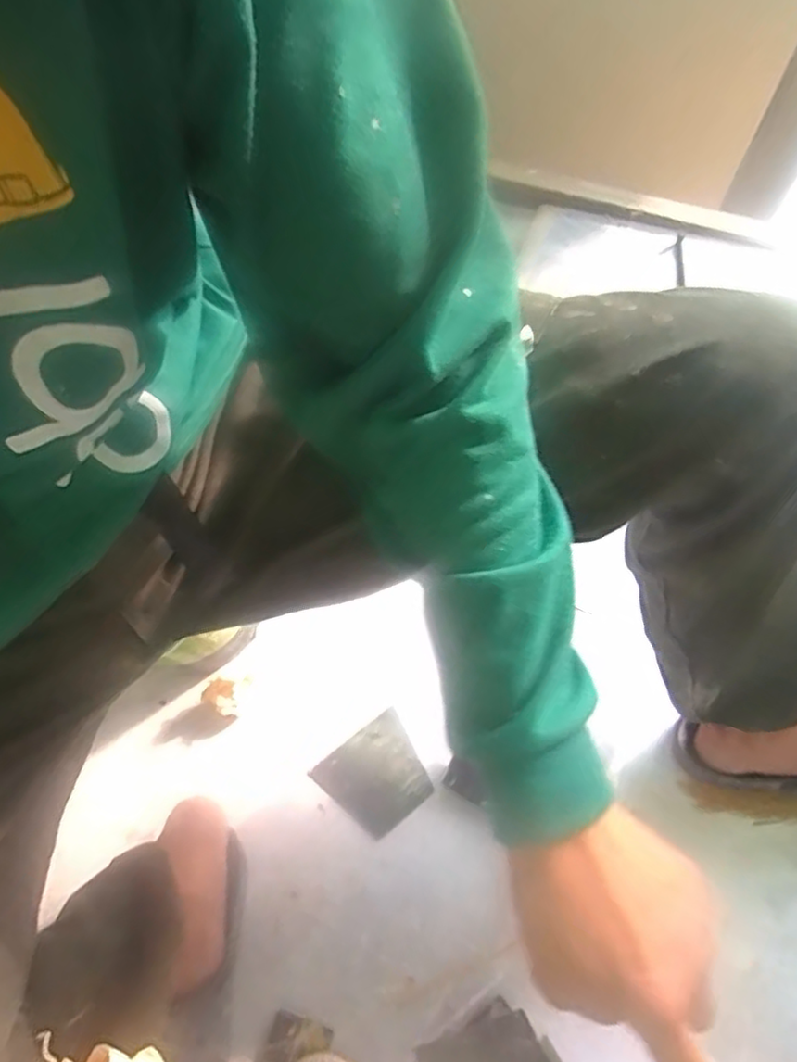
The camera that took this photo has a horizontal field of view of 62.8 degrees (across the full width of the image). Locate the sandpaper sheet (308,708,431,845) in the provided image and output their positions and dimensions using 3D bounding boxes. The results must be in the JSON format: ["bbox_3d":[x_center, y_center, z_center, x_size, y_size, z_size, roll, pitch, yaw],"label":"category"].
[{"bbox_3d":[-0.023,0.255,0.674,0.102,0.005,0.095,-35,67,-12],"label":"sandpaper sheet"}]

